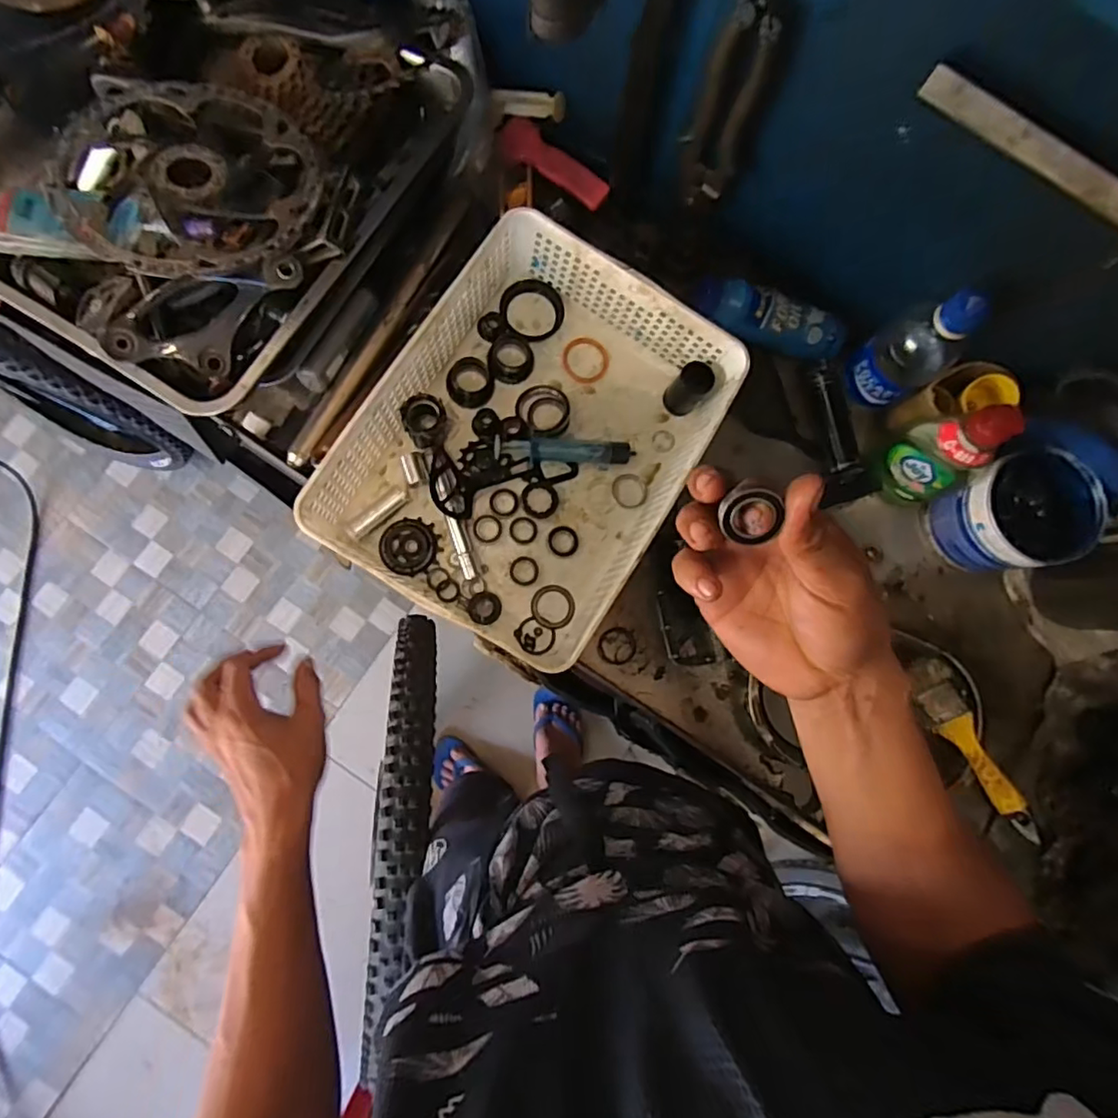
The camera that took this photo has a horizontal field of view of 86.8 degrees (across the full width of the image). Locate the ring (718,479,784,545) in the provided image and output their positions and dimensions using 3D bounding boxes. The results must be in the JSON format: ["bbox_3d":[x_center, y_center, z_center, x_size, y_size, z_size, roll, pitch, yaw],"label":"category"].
[{"bbox_3d":[0.088,-0.023,0.274,0.023,0.009,0.027,23,116,-4],"label":"ring"}]

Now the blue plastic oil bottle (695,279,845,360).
[{"bbox_3d":[0.197,-0.216,0.551,0.159,0.037,0.048,9,80,-21],"label":"blue plastic oil bottle"}]

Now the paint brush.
[{"bbox_3d":[0.370,0.167,0.528,0.035,0.020,0.158,-20,69,-6],"label":"paint brush"}]

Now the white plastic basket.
[{"bbox_3d":[-0.017,-0.097,0.520,0.250,0.091,0.327,31,81,2],"label":"white plastic basket"}]

